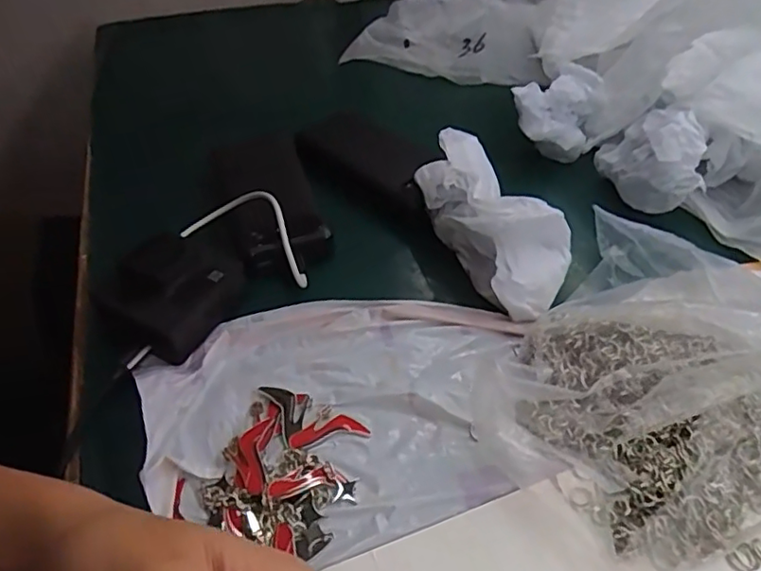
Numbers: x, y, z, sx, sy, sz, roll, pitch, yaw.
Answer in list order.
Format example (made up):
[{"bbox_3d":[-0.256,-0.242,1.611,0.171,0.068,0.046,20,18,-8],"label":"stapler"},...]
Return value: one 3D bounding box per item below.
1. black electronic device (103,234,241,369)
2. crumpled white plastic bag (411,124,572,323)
[{"bbox_3d":[-0.137,0.004,0.397,0.064,0.048,0.080,19,49,19],"label":"black electronic device"},{"bbox_3d":[0.084,-0.049,0.419,0.070,0.074,0.144,-22,62,-17],"label":"crumpled white plastic bag"}]

